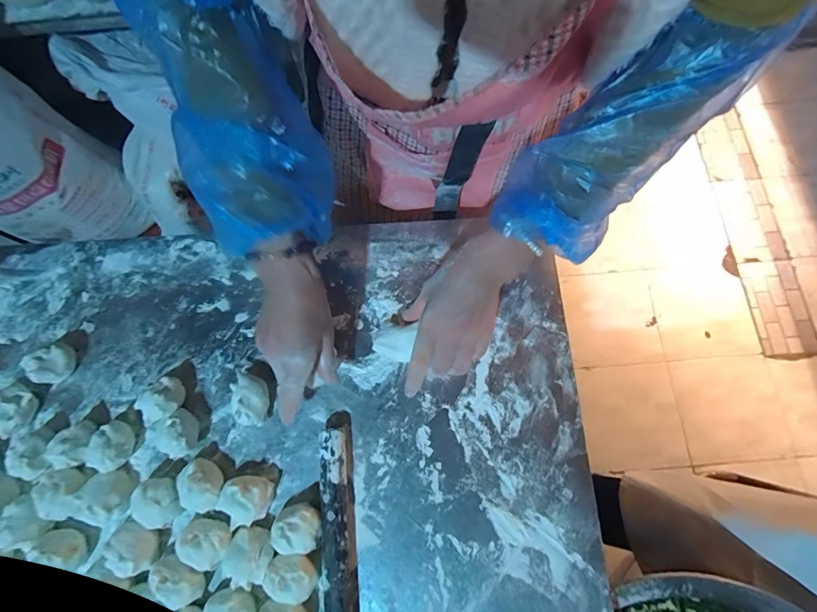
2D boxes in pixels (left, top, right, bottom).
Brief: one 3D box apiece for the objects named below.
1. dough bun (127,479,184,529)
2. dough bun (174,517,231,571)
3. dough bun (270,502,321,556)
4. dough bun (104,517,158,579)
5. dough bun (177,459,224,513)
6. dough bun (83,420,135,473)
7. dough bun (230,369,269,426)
[{"bbox_3d":[-0.264,0.207,0.415,0.044,0.036,0.042,39,77,11],"label":"dough bun"},{"bbox_3d":[-0.214,0.244,0.404,0.053,0.035,0.044,14,74,4],"label":"dough bun"},{"bbox_3d":[-0.116,0.230,0.408,0.050,0.035,0.045,-6,74,-2],"label":"dough bun"},{"bbox_3d":[-0.283,0.246,0.403,0.042,0.034,0.044,0,73,0],"label":"dough bun"},{"bbox_3d":[-0.220,0.190,0.420,0.039,0.041,0.053,-18,74,-5],"label":"dough bun"},{"bbox_3d":[-0.324,0.153,0.429,0.036,0.036,0.051,7,74,2],"label":"dough bun"},{"bbox_3d":[-0.180,0.103,0.444,0.043,0.036,0.059,0,73,0],"label":"dough bun"}]

